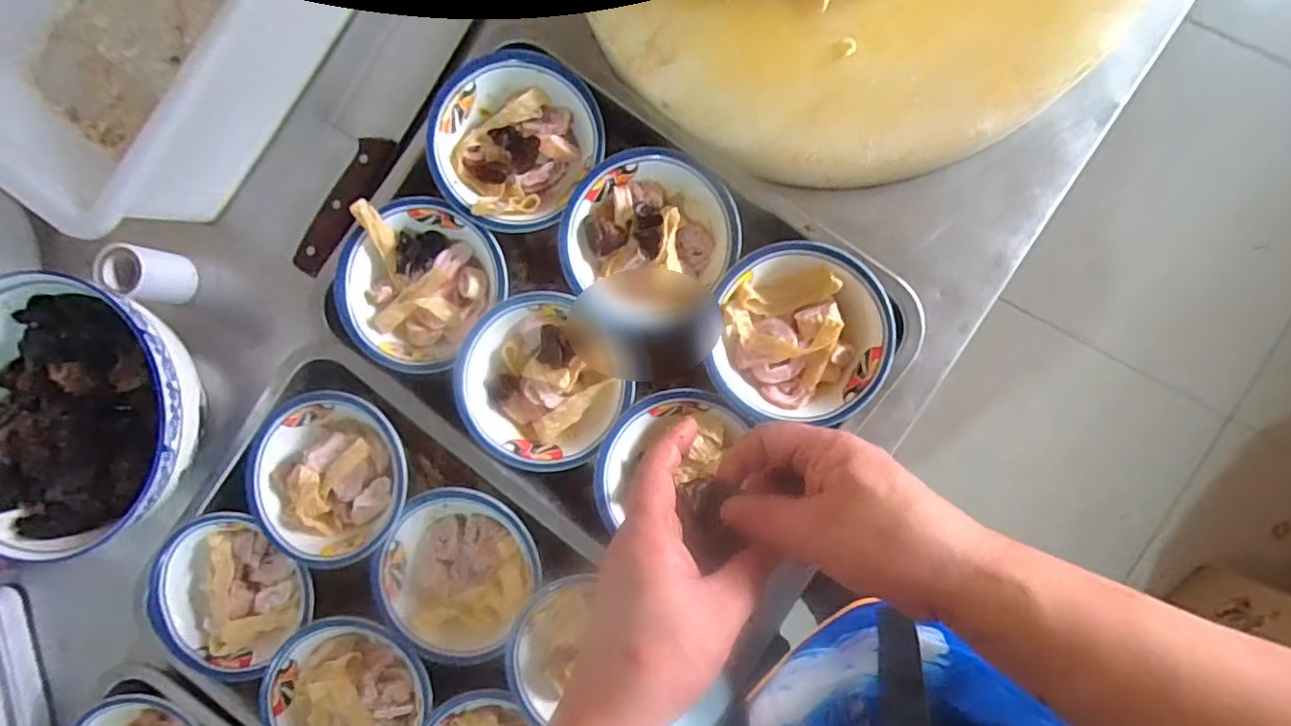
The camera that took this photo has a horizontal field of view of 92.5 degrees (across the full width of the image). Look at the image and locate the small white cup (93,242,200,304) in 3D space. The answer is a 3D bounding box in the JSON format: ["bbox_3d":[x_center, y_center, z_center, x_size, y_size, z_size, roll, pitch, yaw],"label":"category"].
[{"bbox_3d":[-0.412,-0.074,0.510,0.038,0.060,0.041,0,90,7],"label":"small white cup"}]

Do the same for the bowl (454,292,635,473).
[{"bbox_3d":[-0.080,0.020,0.468,0.113,0.045,0.122,0,90,7],"label":"bowl"}]

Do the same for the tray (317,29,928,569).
[{"bbox_3d":[-0.034,-0.031,0.470,0.373,0.055,0.276,36,94,6],"label":"tray"}]

